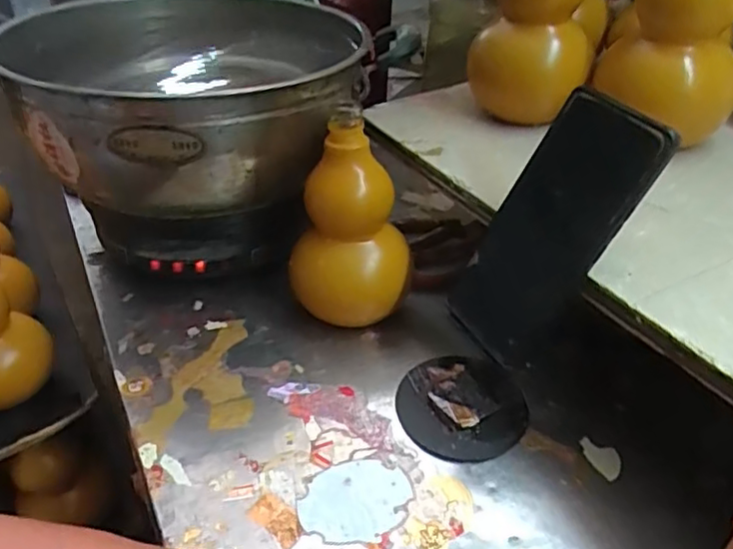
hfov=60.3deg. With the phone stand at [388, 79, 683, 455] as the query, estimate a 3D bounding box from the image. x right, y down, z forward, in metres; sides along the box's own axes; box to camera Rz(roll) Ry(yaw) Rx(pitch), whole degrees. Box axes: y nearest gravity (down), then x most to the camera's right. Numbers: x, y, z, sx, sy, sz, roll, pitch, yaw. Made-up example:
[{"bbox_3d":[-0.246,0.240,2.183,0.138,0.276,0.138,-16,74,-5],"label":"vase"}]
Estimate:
[{"bbox_3d":[0.106,-0.004,0.400,0.076,0.216,0.087,6,31,-30],"label":"phone stand"}]

